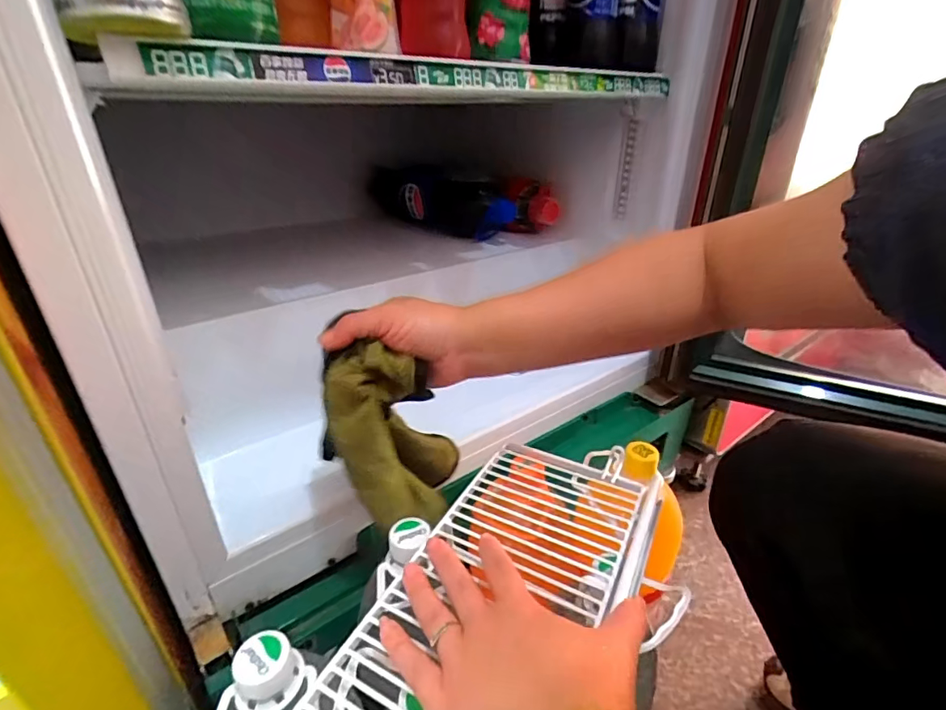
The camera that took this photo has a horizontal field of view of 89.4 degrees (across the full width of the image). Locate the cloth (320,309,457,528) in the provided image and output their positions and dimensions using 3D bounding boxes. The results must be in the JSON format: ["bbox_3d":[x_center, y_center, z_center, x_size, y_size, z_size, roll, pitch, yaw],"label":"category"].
[{"bbox_3d":[-0.065,0.072,0.396,0.094,0.171,0.064,-34,41,-19],"label":"cloth"}]

